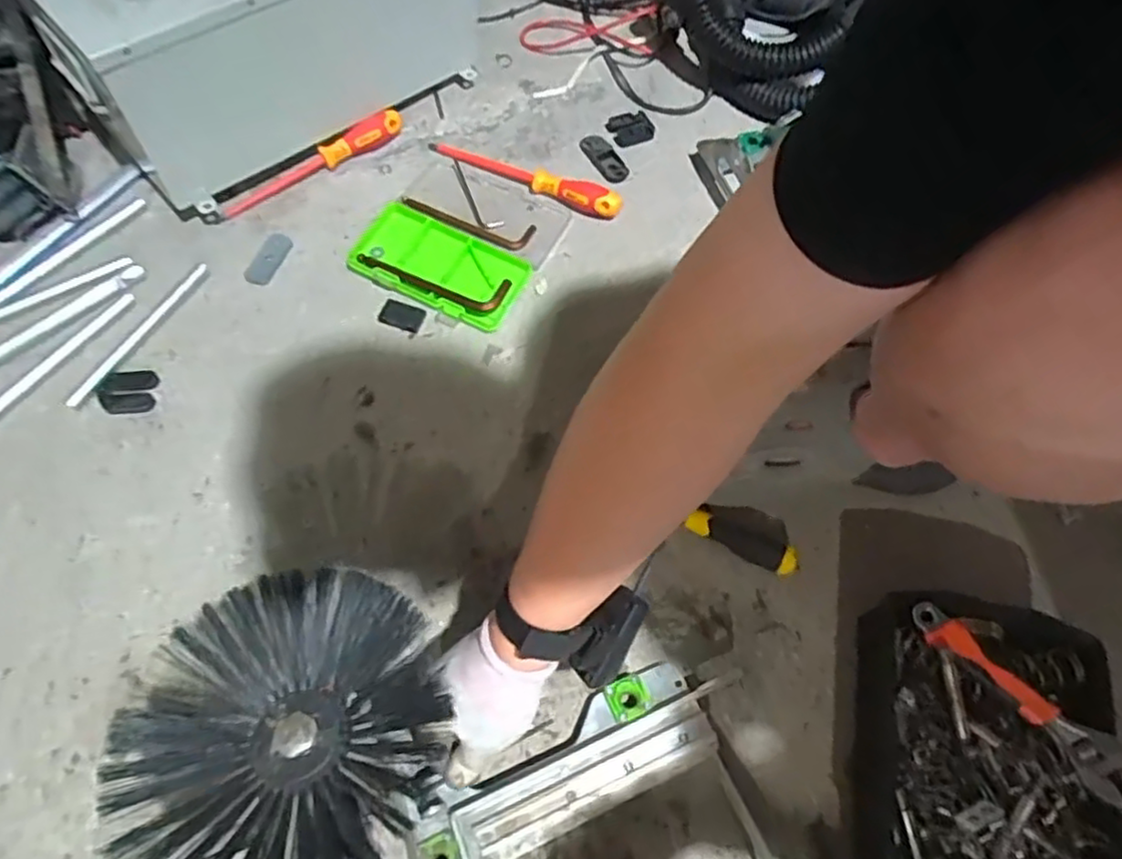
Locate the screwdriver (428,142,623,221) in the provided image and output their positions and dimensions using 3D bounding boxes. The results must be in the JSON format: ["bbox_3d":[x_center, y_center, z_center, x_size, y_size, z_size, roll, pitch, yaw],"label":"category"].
[{"bbox_3d":[-0.043,-0.308,0.840,0.246,0.030,0.029,23,65,8],"label":"screwdriver"}]

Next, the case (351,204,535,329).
[{"bbox_3d":[-0.135,-0.187,0.778,0.188,0.021,0.106,23,65,8],"label":"case"}]

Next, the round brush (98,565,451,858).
[{"bbox_3d":[-0.188,0.201,0.475,0.195,0.051,0.214,1,64,-3],"label":"round brush"}]

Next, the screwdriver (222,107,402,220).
[{"bbox_3d":[-0.296,-0.323,0.834,0.242,0.037,0.026,-33,71,-18],"label":"screwdriver"}]

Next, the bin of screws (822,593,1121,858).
[{"bbox_3d":[0.324,0.268,0.541,0.198,0.089,0.259,15,64,4],"label":"bin of screws"}]

